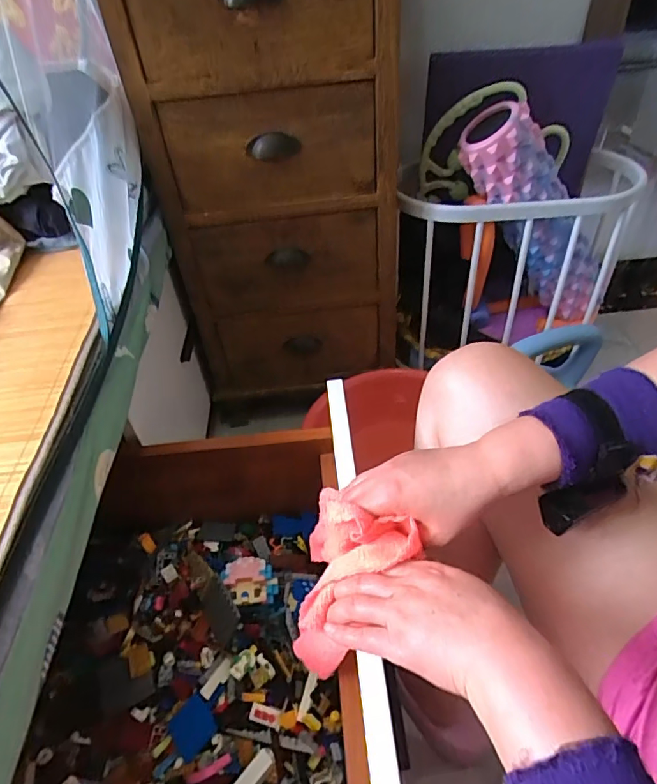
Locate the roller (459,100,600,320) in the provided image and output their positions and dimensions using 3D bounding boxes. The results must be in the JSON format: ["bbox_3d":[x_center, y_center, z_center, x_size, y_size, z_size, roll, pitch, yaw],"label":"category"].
[{"bbox_3d":[0.379,-0.300,0.896,0.121,0.430,0.100,-33,39,19],"label":"roller"}]

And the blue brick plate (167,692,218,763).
[{"bbox_3d":[-0.152,0.371,0.554,0.051,0.004,0.048,-46,57,-11],"label":"blue brick plate"}]

